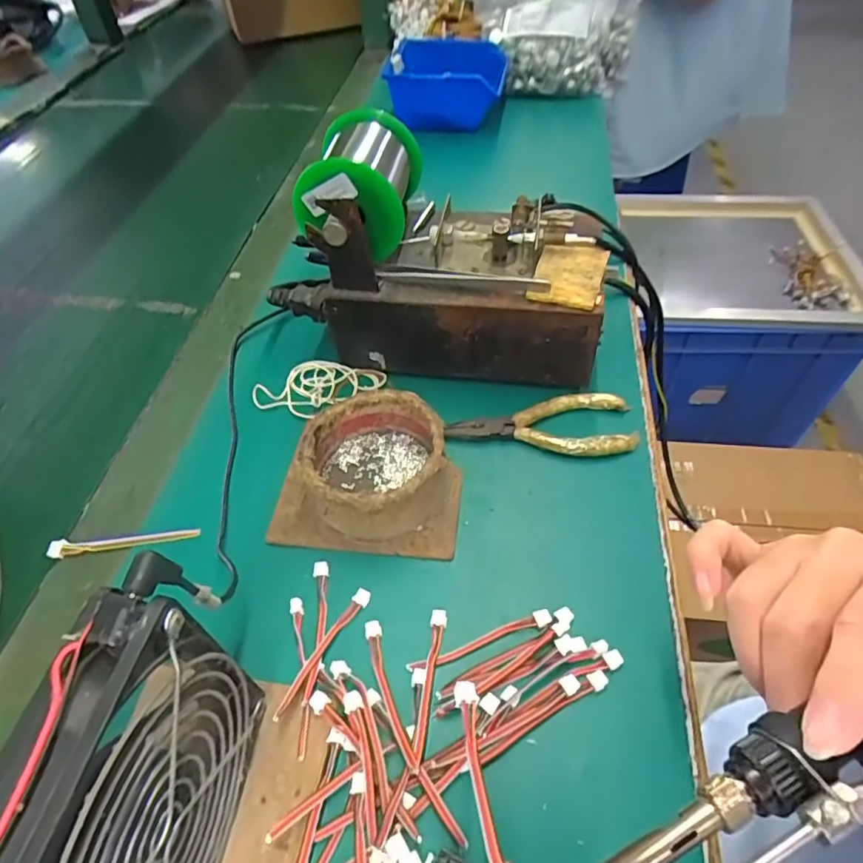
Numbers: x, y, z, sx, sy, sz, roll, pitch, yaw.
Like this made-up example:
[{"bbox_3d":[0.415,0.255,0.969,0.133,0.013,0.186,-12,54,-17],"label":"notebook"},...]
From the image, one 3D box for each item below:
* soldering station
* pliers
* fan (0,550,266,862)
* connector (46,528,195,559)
[{"bbox_3d":[0.008,-0.120,0.389,0.221,0.130,0.113,9,52,10],"label":"soldering station"},{"bbox_3d":[0.072,-0.005,0.371,0.119,0.012,0.045,2,51,5],"label":"pliers"},{"bbox_3d":[-0.099,0.129,0.191,0.030,0.127,0.124,8,52,9],"label":"fan"},{"bbox_3d":[-0.180,0.065,0.333,0.085,0.009,0.012,-7,51,-3],"label":"connector"}]

